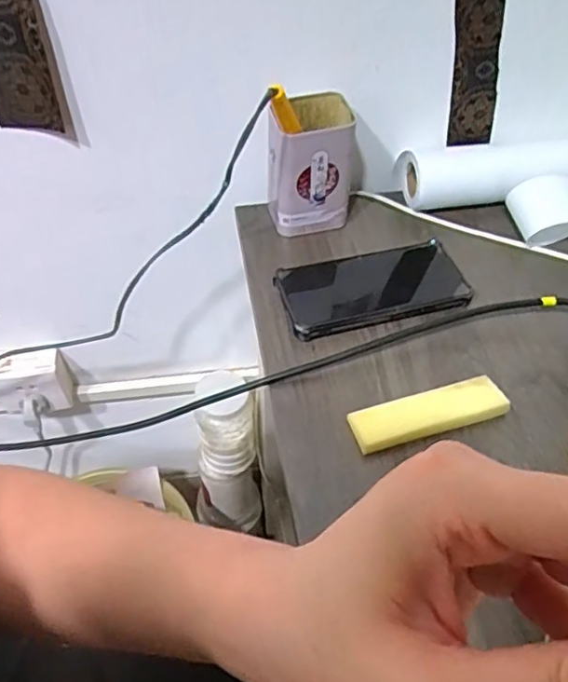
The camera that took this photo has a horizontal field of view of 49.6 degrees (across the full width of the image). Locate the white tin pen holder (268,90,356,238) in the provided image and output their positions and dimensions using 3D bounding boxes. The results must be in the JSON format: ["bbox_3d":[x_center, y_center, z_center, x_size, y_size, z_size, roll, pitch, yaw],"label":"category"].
[{"bbox_3d":[0.025,-0.172,0.585,0.078,0.130,0.085,0,51,-1],"label":"white tin pen holder"}]

